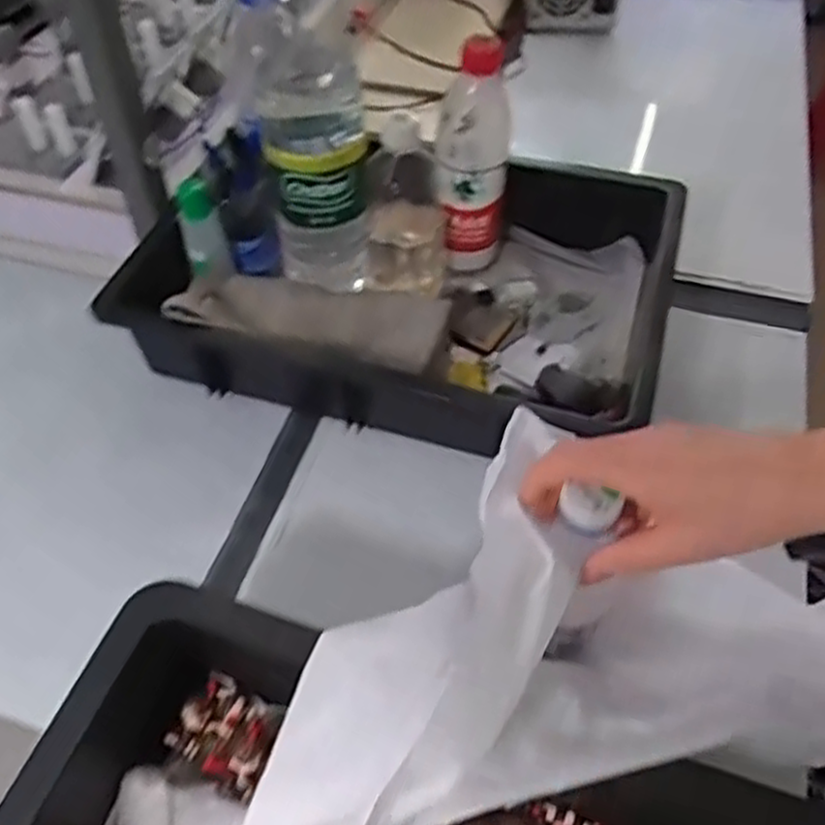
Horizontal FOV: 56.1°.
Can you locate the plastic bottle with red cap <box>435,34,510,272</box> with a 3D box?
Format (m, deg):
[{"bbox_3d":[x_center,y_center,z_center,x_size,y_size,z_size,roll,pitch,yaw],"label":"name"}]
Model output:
[{"bbox_3d":[0.056,-0.229,0.712,0.066,0.206,0.063,5,51,3],"label":"plastic bottle with red cap"}]

